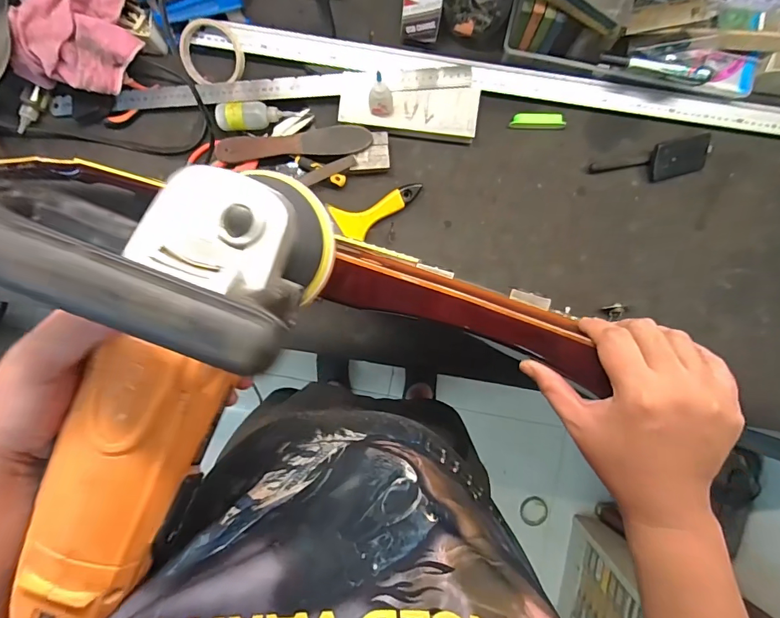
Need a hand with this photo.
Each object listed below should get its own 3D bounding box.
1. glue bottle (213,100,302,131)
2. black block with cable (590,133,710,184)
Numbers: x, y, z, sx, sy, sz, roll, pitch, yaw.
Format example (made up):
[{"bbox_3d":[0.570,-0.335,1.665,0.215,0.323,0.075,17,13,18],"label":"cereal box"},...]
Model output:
[{"bbox_3d":[-0.196,-0.283,0.619,0.112,0.028,0.035,-5,91,0],"label":"glue bottle"},{"bbox_3d":[0.384,-0.210,0.617,0.169,0.030,0.048,-13,91,0],"label":"black block with cable"}]

